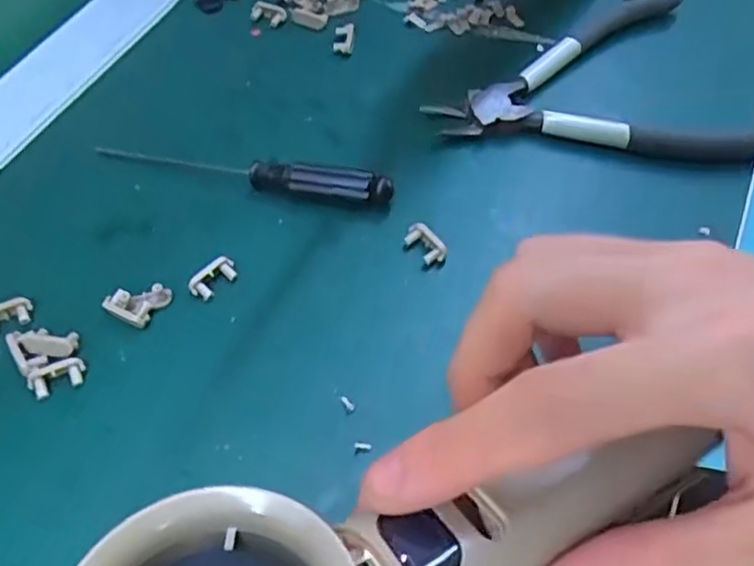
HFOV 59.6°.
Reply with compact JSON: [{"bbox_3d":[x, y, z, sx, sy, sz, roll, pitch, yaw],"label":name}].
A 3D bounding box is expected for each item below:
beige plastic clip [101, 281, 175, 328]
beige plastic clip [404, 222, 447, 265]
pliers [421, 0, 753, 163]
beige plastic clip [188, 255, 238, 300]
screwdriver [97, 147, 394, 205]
[{"bbox_3d":[-0.091,0.006,0.250,0.020,0.006,0.018,22,59,16],"label":"beige plastic clip"},{"bbox_3d":[0.019,-0.016,0.263,0.009,0.008,0.019,-31,61,-18],"label":"beige plastic clip"},{"bbox_3d":[0.109,-0.110,0.319,0.150,0.017,0.121,8,57,6],"label":"pliers"},{"bbox_3d":[-0.064,-0.002,0.256,0.009,0.006,0.020,38,65,24],"label":"beige plastic clip"},{"bbox_3d":[-0.059,-0.049,0.282,0.131,0.013,0.012,11,57,9],"label":"screwdriver"}]

